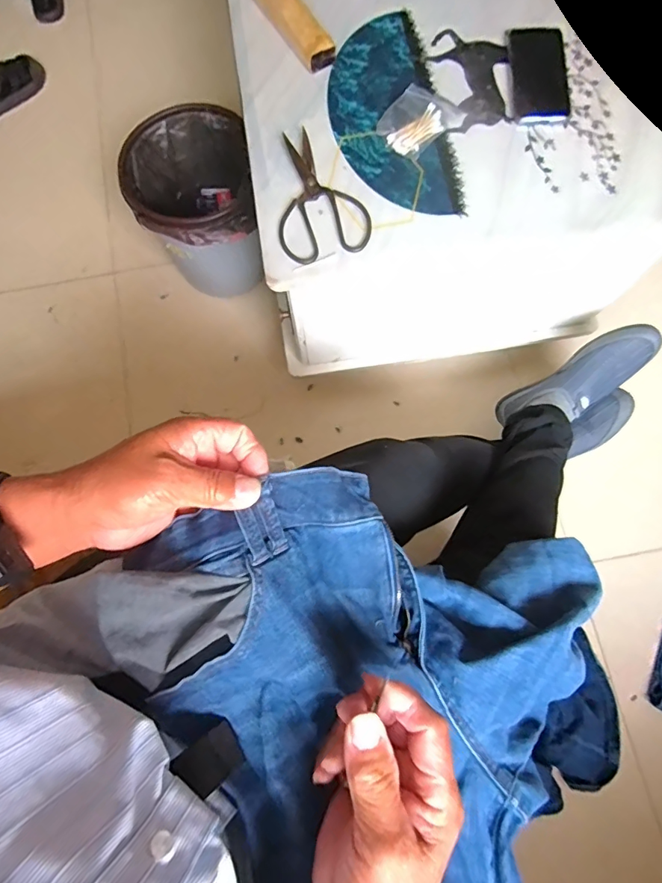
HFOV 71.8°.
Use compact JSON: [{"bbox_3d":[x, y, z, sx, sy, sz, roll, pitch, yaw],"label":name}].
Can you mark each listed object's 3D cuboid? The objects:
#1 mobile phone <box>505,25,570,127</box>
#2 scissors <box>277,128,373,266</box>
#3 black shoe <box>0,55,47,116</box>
[{"bbox_3d":[0.294,-0.518,0.647,0.078,0.009,0.170,0,75,0],"label":"mobile phone"},{"bbox_3d":[-0.023,-0.321,0.590,0.115,0.006,0.191,-16,76,-4],"label":"scissors"},{"bbox_3d":[-0.809,-0.877,1.128,0.212,0.066,0.065,-41,79,-9],"label":"black shoe"}]

